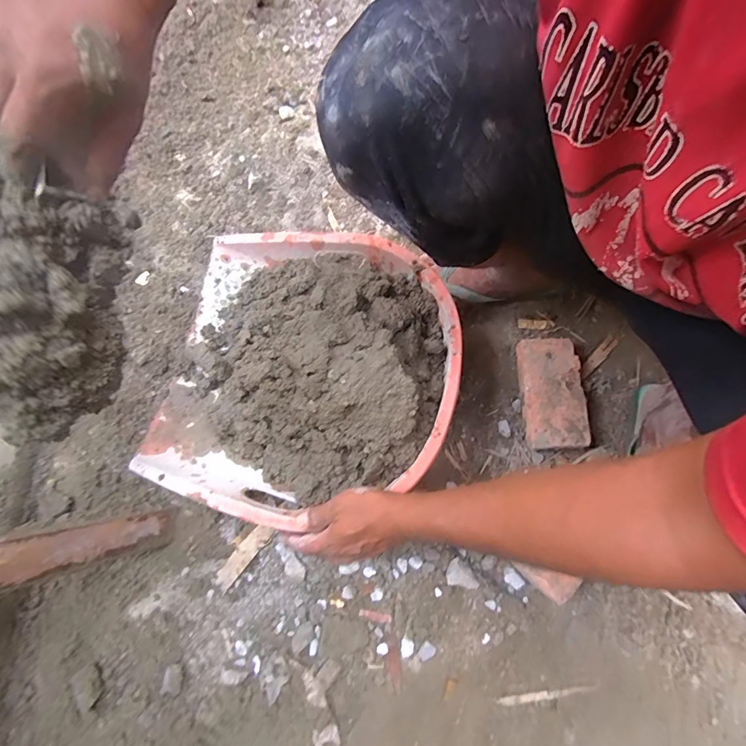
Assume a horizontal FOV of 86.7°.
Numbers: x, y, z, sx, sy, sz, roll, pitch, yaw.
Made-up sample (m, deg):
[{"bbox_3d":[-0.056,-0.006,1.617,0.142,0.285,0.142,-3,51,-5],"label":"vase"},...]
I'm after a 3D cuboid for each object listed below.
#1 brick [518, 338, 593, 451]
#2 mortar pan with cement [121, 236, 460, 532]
[{"bbox_3d":[0.262,0.030,0.589,0.083,0.042,0.160,1,76,0],"label":"brick"},{"bbox_3d":[-0.099,-0.013,0.533,0.397,0.167,0.393,0,76,0],"label":"mortar pan with cement"}]

